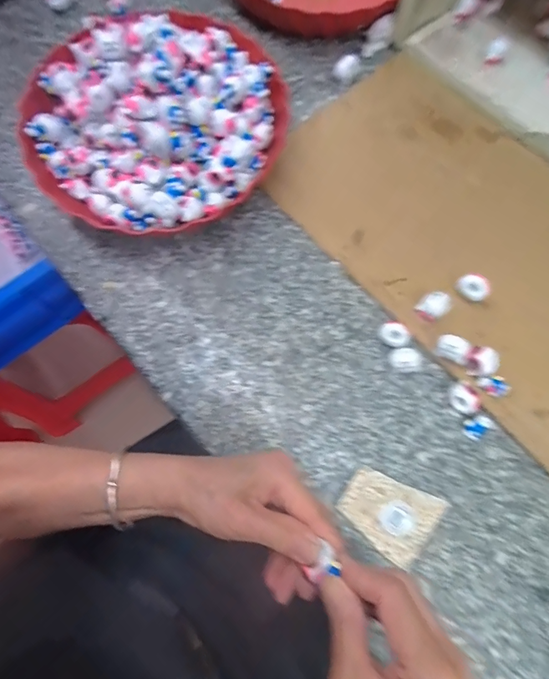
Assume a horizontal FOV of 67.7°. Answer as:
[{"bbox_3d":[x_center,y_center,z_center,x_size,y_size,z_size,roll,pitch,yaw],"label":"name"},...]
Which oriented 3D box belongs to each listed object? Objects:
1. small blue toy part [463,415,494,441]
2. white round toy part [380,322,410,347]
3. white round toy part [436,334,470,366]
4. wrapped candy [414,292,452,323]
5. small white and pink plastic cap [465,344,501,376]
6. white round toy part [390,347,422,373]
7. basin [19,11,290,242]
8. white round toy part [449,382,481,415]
[{"bbox_3d":[0.173,0.075,0.351,0.022,0.013,0.017,-42,79,-11],"label":"small blue toy part"},{"bbox_3d":[0.107,-0.003,0.368,0.025,0.018,0.020,22,76,5],"label":"white round toy part"},{"bbox_3d":[0.155,0.009,0.360,0.028,0.023,0.019,25,76,6],"label":"white round toy part"},{"bbox_3d":[0.142,-0.029,0.370,0.027,0.022,0.022,-37,78,-10],"label":"wrapped candy"},{"bbox_3d":[0.177,0.020,0.356,0.025,0.024,0.024,0,75,-1],"label":"small white and pink plastic cap"},{"bbox_3d":[0.115,0.019,0.361,0.026,0.020,0.022,-5,75,-2],"label":"white round toy part"},{"bbox_3d":[-0.111,-0.207,0.377,0.217,0.090,0.219,0,75,-1],"label":"basin"},{"bbox_3d":[0.161,0.051,0.350,0.019,0.022,0.025,-18,76,-5],"label":"white round toy part"}]

